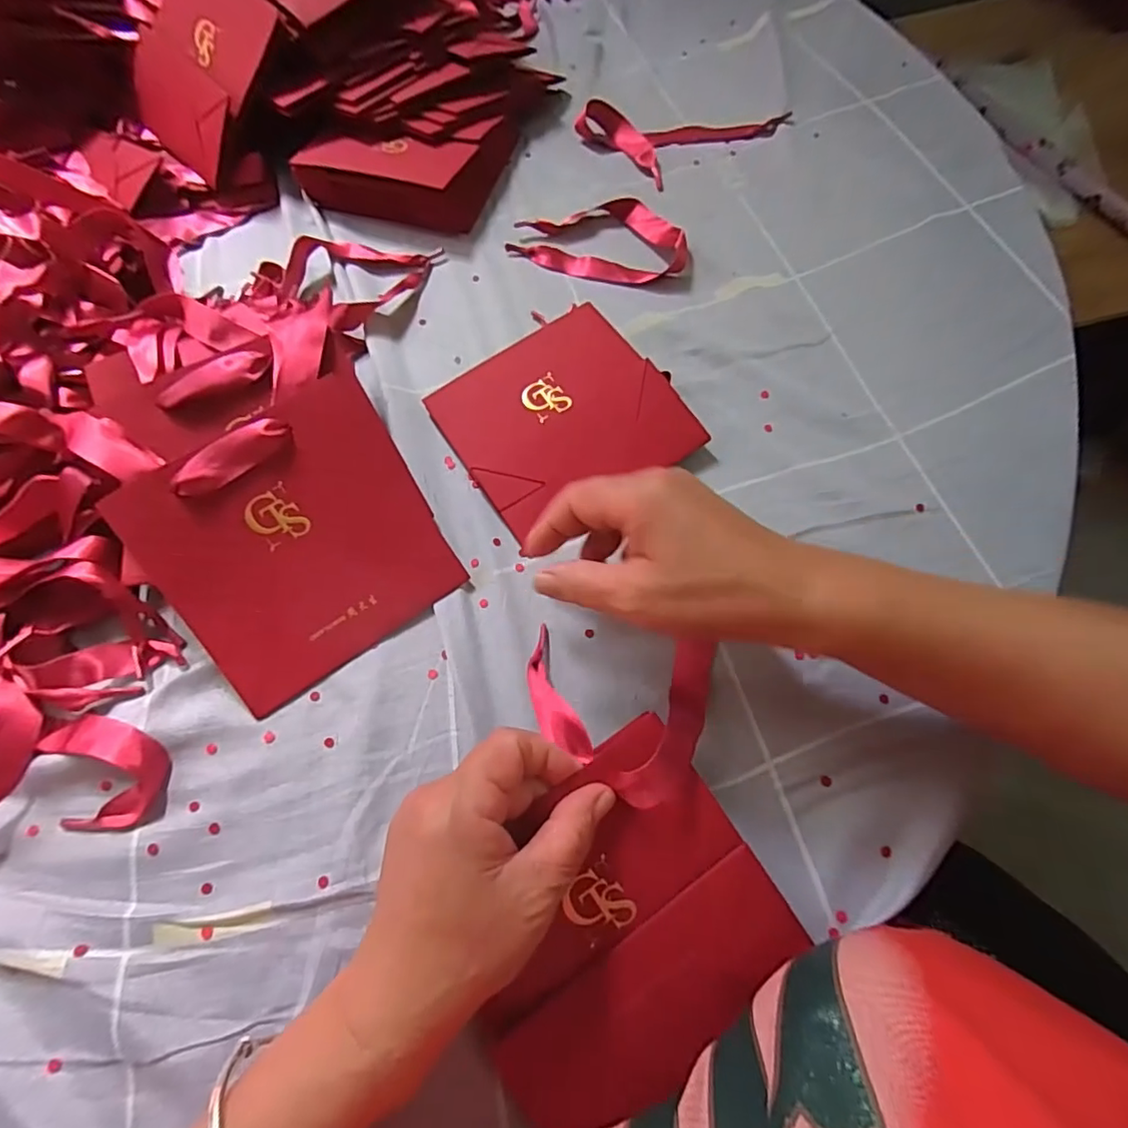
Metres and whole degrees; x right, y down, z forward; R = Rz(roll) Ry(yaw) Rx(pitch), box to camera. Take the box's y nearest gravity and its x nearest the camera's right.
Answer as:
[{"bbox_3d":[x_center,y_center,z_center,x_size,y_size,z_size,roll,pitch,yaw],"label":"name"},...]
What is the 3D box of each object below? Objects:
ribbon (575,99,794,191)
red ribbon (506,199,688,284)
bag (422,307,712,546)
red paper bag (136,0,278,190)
[{"bbox_3d":[0.105,-0.396,0.501,0.148,0.019,0.112,-35,71,-14],"label":"ribbon"},{"bbox_3d":[0.029,-0.260,0.443,0.137,0.018,0.082,14,67,6],"label":"red ribbon"},{"bbox_3d":[-0.003,-0.098,0.370,0.137,0.022,0.137,-32,70,-13],"label":"bag"},{"bbox_3d":[-0.307,-0.417,0.469,0.140,0.010,0.138,45,110,15],"label":"red paper bag"}]

